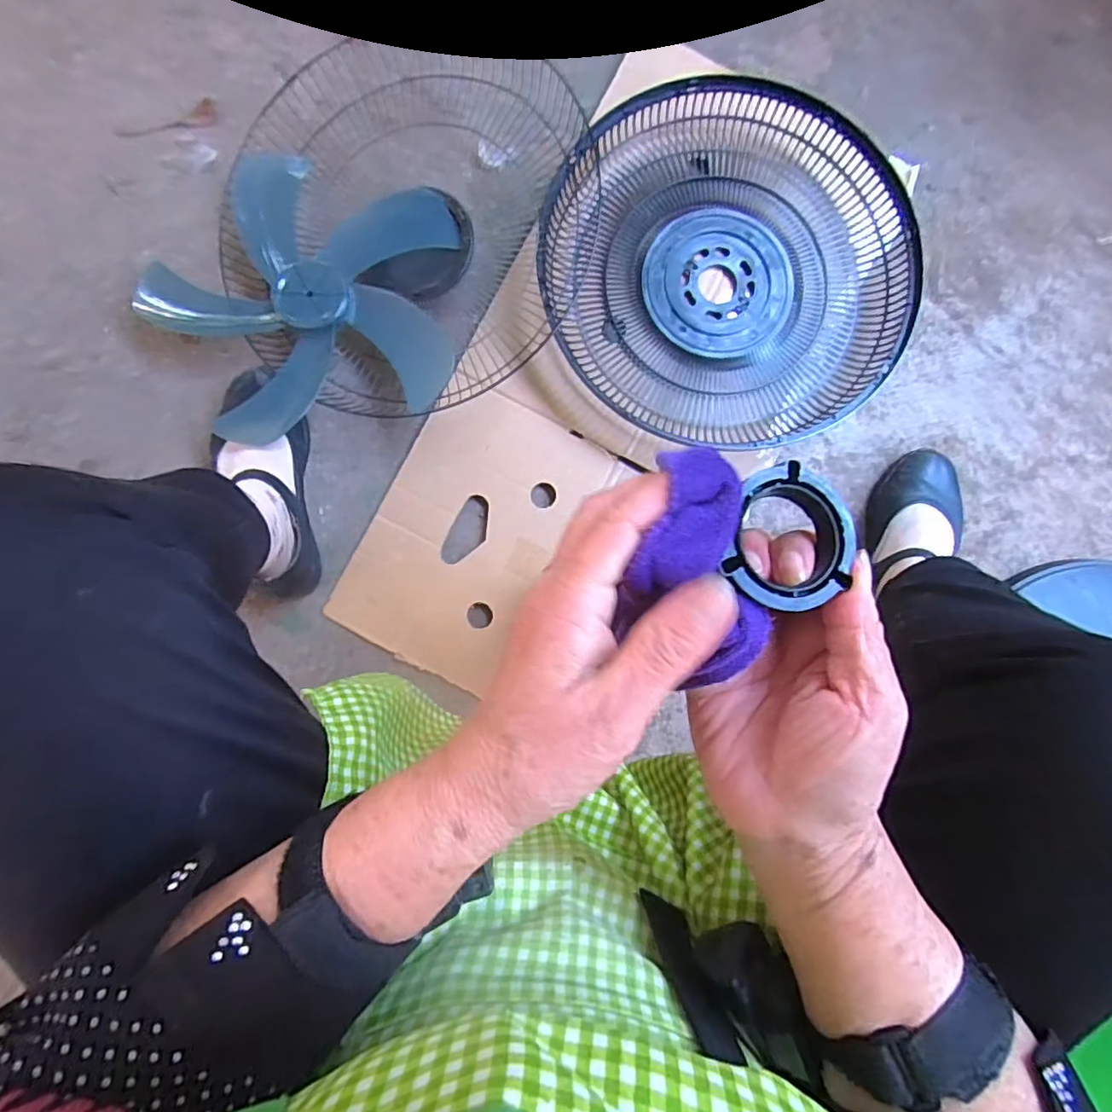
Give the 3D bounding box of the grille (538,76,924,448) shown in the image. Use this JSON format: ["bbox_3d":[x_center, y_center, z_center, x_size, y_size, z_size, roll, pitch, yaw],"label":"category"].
[{"bbox_3d":[0.193,-0.323,0.649,0.389,0.070,0.379,0,89,-3],"label":"grille"}]

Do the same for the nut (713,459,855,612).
[{"bbox_3d":[0.087,-0.007,0.213,0.046,0.012,0.051,18,89,-2],"label":"nut"}]

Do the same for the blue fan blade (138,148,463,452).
[{"bbox_3d":[-0.261,-0.275,0.618,0.320,0.064,0.317,2,88,-3],"label":"blue fan blade"}]

